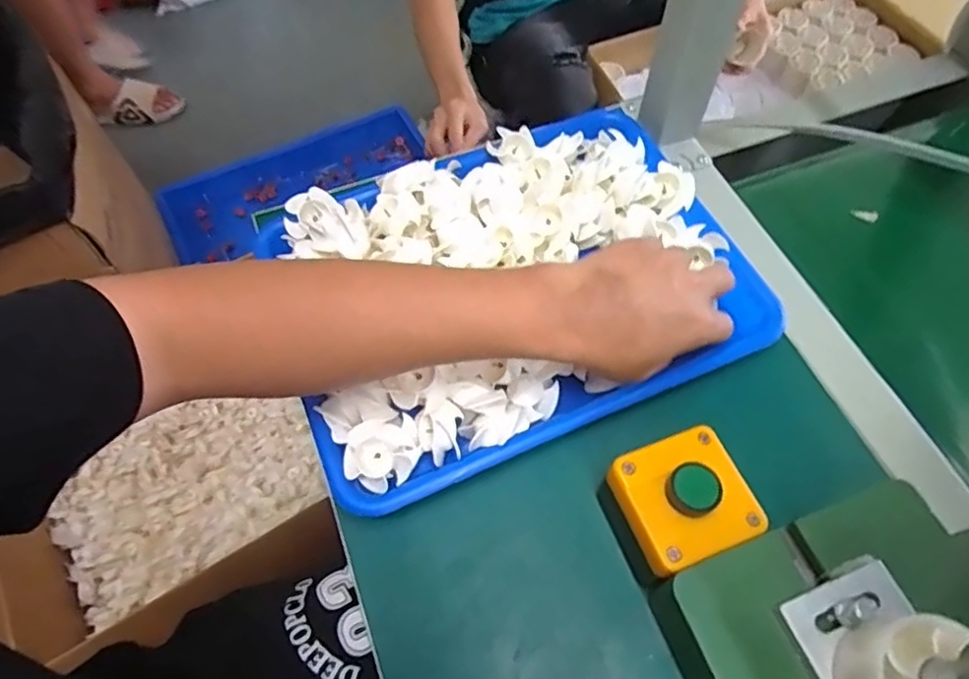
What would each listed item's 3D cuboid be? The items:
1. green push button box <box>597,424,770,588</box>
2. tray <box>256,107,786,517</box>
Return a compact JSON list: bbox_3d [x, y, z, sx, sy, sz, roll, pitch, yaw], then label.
[{"bbox_3d":[0.114,0.100,0.368,0.073,0.066,0.068,-20,62,-10],"label":"green push button box"},{"bbox_3d":[0.019,-0.046,0.451,0.327,0.053,0.242,-21,63,-11],"label":"tray"}]

